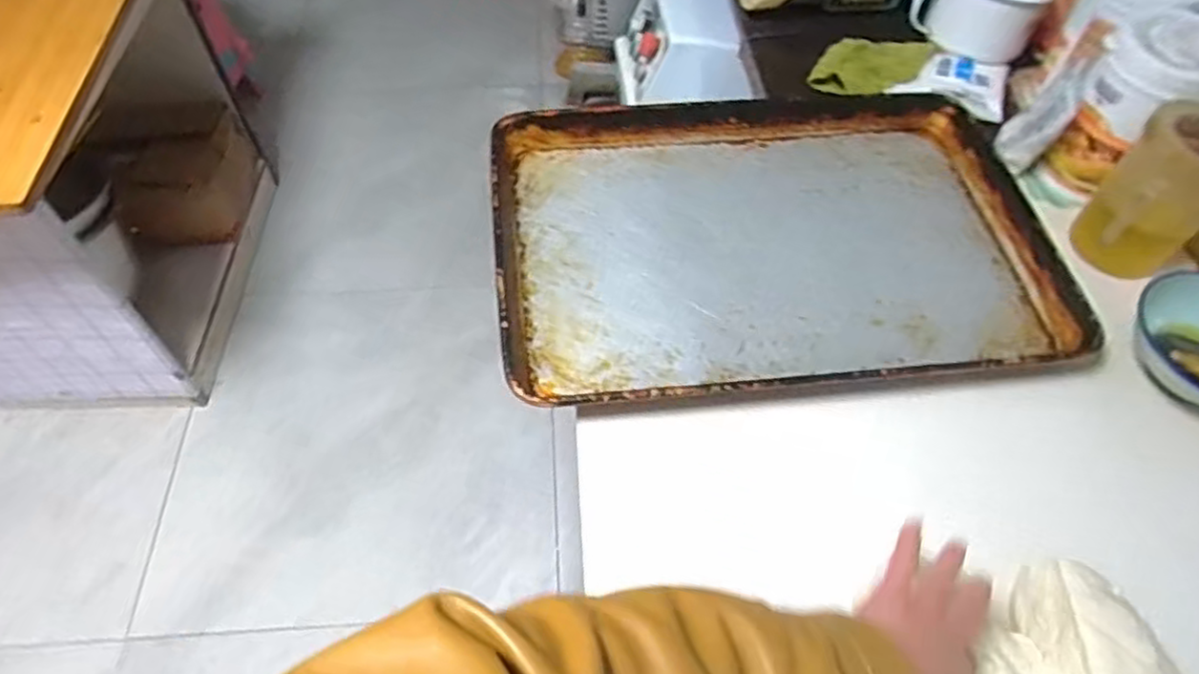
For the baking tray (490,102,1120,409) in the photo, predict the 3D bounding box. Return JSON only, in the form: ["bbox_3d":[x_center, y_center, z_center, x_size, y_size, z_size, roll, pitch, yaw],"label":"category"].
[{"bbox_3d":[0.194,-0.116,0.815,0.608,0.046,0.416,-4,57,-4],"label":"baking tray"}]

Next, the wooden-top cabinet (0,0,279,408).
[{"bbox_3d":[-1.096,-0.353,1.470,0.644,0.781,0.868,-3,58,-3],"label":"wooden-top cabinet"}]

